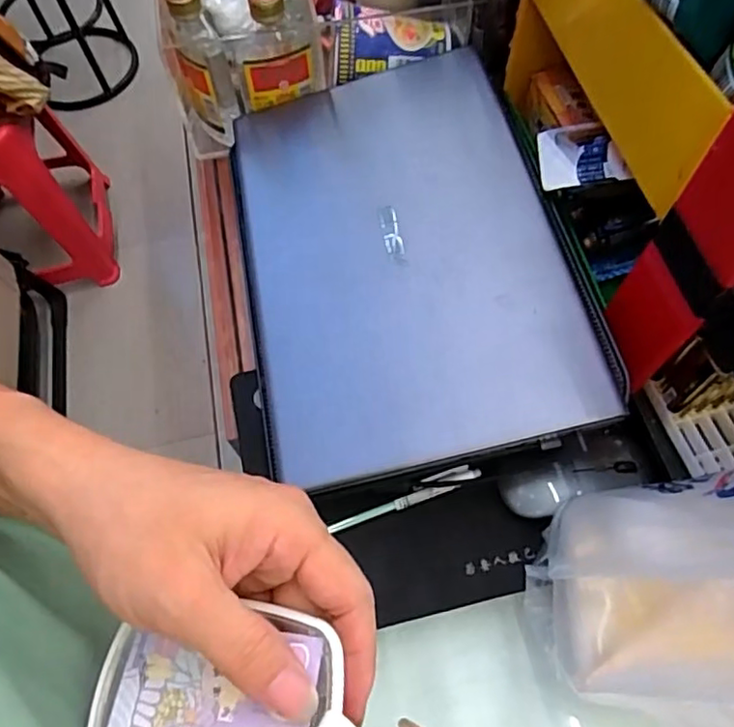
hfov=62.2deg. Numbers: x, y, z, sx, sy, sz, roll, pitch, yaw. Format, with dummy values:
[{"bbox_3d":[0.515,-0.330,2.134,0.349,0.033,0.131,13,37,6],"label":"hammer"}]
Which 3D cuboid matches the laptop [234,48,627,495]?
[{"bbox_3d":[0.021,-0.090,0.471,0.236,0.021,0.350,-15,62,5],"label":"laptop"}]

